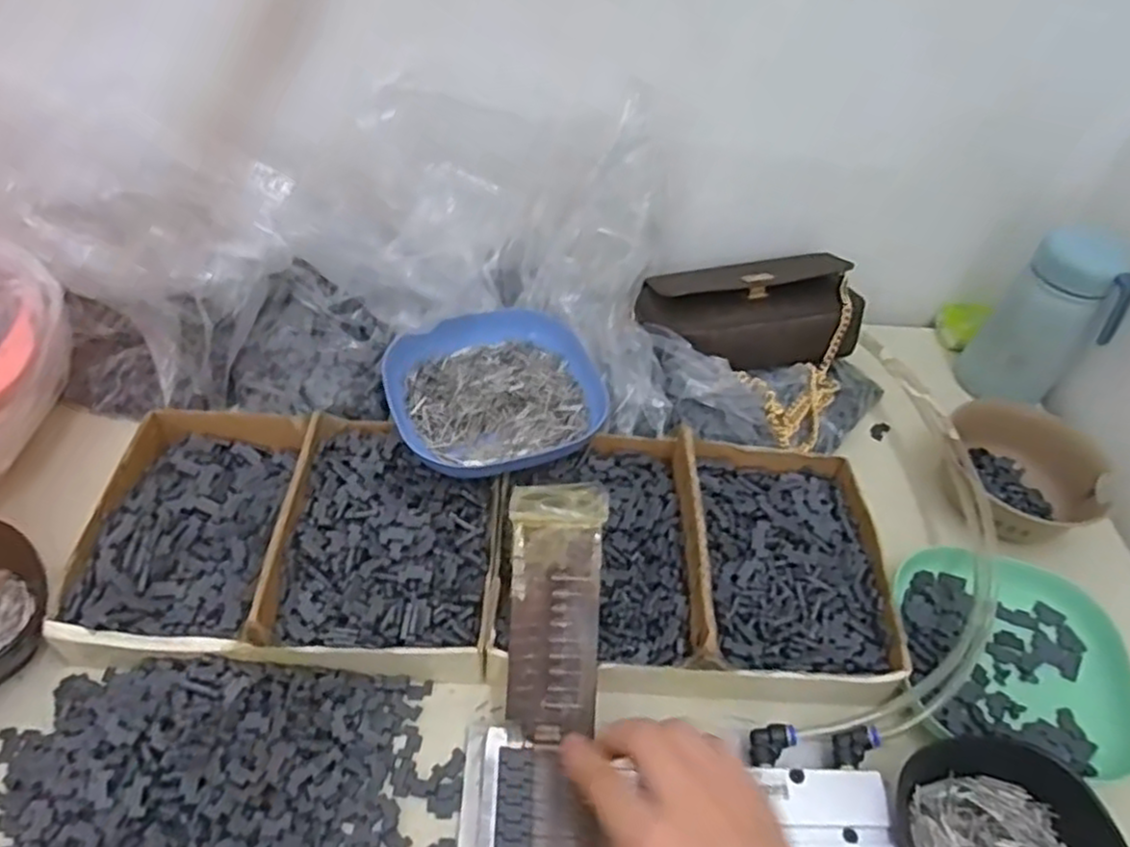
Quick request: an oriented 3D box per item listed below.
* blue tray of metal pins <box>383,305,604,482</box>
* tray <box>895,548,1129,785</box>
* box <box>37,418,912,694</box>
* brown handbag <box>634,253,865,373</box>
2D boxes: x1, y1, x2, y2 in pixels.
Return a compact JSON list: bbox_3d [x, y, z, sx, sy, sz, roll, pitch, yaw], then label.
[{"bbox_3d":[-0.049,-0.025,0.521,0.142,0.034,0.126,-12,50,-17],"label":"blue tray of metal pins"},{"bbox_3d":[0.281,0.145,0.471,0.129,0.031,0.141,10,47,3],"label":"tray"},{"bbox_3d":[-0.042,0.075,0.479,0.489,0.051,0.185,5,47,-2],"label":"box"},{"bbox_3d":[0.148,-0.090,0.594,0.175,0.064,0.086,4,47,-2],"label":"brown handbag"}]

